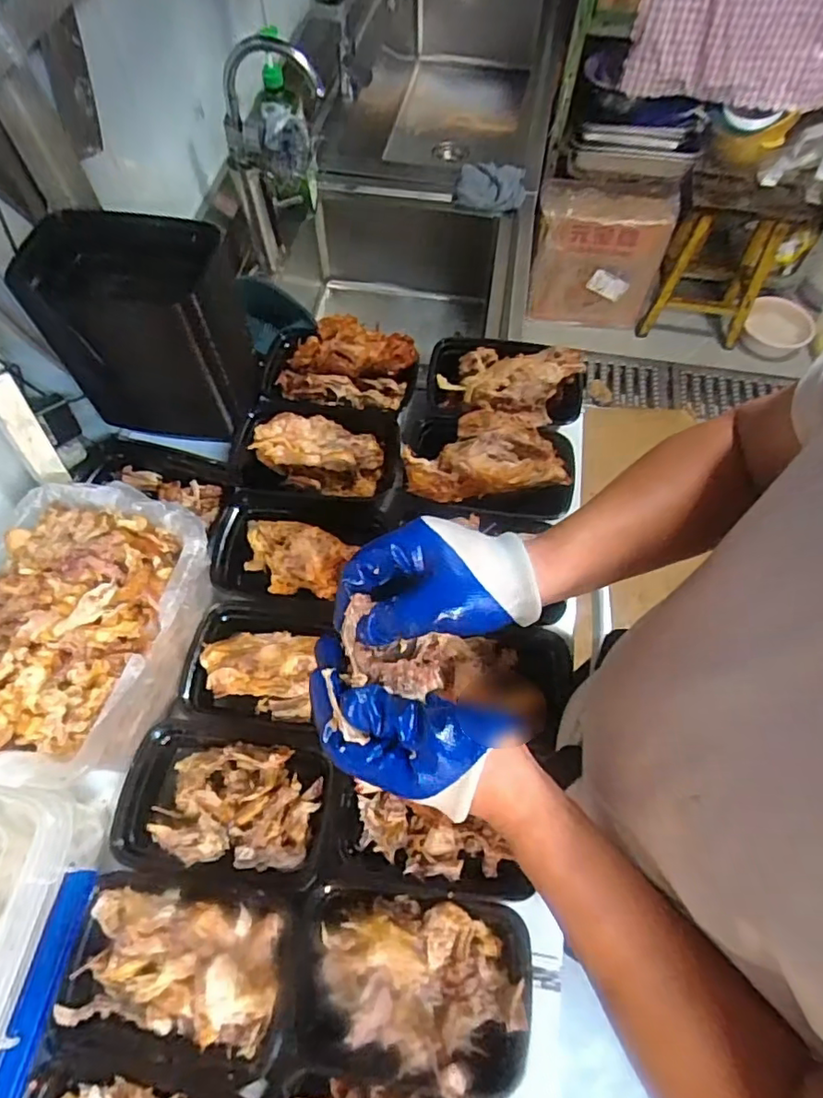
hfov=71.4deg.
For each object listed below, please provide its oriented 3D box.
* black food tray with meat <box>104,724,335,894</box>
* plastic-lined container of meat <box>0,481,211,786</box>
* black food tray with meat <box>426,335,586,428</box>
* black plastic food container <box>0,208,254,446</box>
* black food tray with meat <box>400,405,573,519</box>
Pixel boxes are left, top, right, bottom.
[{"bbox_3d":[-0.187,0.256,0.579,0.199,0.052,0.136,6,63,3],"label":"black food tray with meat"},{"bbox_3d":[-0.326,0.078,0.568,0.199,0.151,0.274,14,64,7],"label":"plastic-lined container of meat"},{"bbox_3d":[0.125,-0.237,0.784,0.201,0.074,0.157,10,64,5],"label":"black food tray with meat"},{"bbox_3d":[-0.314,-0.261,0.720,0.189,0.253,0.140,4,63,2],"label":"black plastic food container"},{"bbox_3d":[0.100,-0.113,0.716,0.203,0.070,0.141,6,63,3],"label":"black food tray with meat"}]

